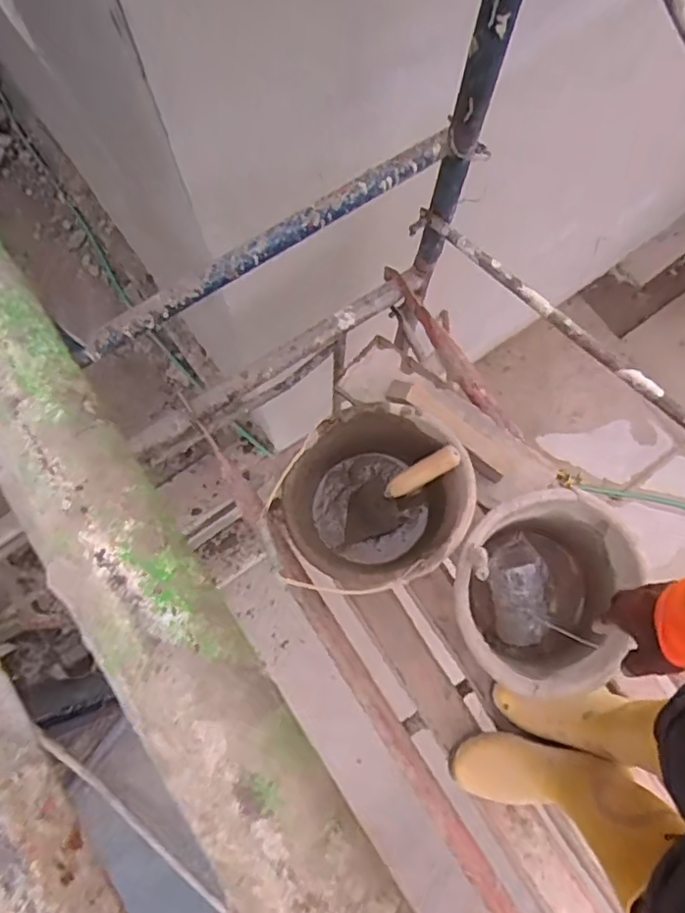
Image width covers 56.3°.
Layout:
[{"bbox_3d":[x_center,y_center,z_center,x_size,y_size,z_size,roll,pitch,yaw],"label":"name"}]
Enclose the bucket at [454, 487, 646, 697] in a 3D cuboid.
[{"bbox_3d":[0.297,0.206,0.985,0.252,0.209,0.278,40,79,9],"label":"bucket"}]

